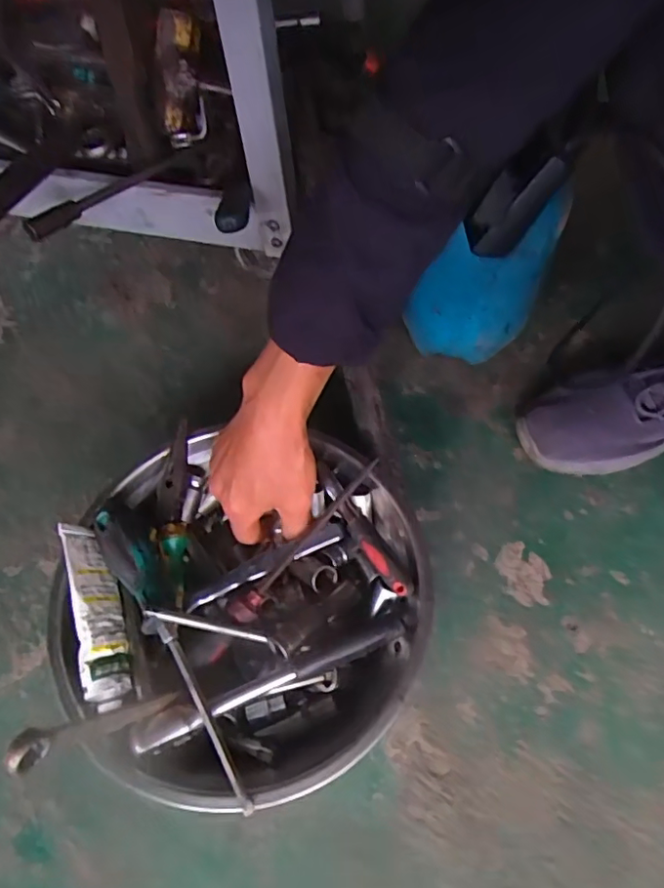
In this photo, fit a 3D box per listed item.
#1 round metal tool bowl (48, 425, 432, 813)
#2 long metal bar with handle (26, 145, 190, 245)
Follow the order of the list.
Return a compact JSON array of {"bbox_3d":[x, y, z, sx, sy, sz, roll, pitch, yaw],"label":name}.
[{"bbox_3d":[-0.065,0.116,0.447,0.265,0.094,0.261,-1,60,1],"label":"round metal tool bowl"},{"bbox_3d":[-0.205,-0.241,0.542,0.024,0.017,0.201,25,50,14],"label":"long metal bar with handle"}]

